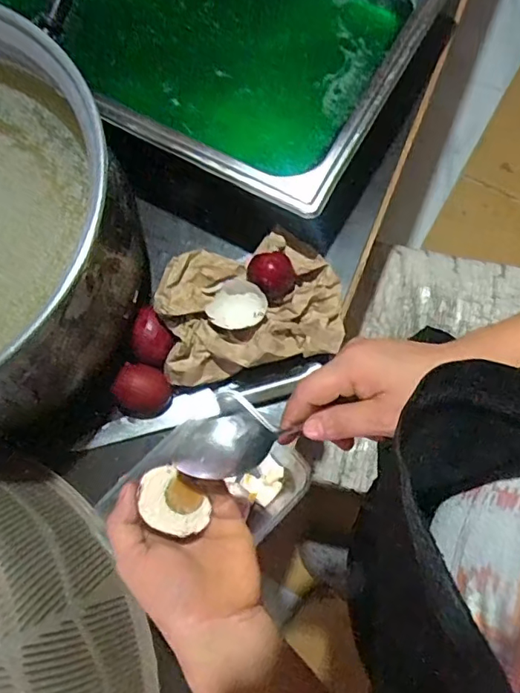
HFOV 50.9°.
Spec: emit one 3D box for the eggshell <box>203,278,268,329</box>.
[{"bbox_3d":[-0.023,-0.038,0.502,0.057,0.029,0.048,3,76,2],"label":"eggshell"}]

